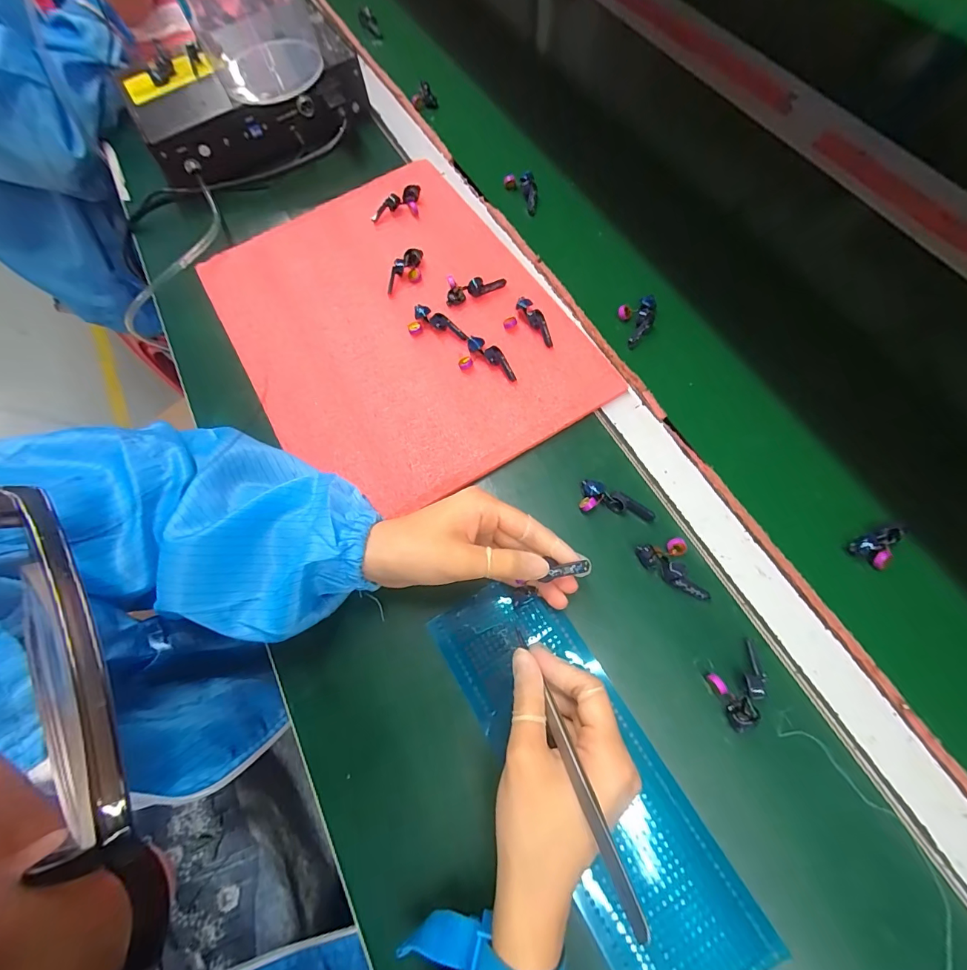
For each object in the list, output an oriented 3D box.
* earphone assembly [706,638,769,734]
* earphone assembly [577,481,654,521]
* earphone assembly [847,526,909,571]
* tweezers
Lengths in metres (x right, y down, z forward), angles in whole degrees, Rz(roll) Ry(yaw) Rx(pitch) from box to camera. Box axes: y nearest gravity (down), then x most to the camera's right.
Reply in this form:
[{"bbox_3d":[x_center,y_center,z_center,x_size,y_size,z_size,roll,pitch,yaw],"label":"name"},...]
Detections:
[{"bbox_3d":[0.164,0.125,0.265,0.045,0.013,0.033,-33,71,-7],"label":"earphone assembly"},{"bbox_3d":[0.098,0.013,0.314,0.053,0.015,0.021,11,70,7],"label":"earphone assembly"},{"bbox_3d":[0.270,0.043,0.287,0.038,0.010,0.023,-17,70,-2],"label":"earphone assembly"},{"bbox_3d":[0.042,0.136,0.225,0.007,0.008,0.150,-20,33,-5],"label":"tweezers"}]

